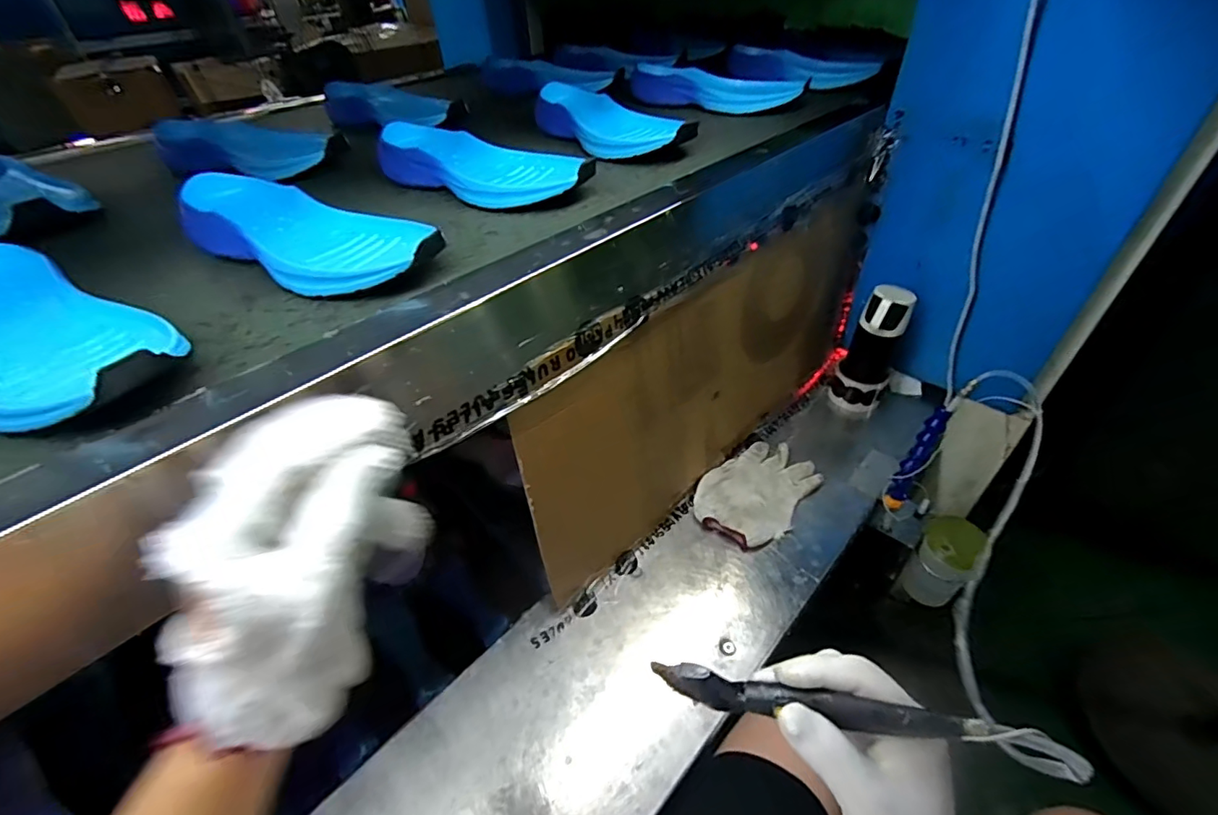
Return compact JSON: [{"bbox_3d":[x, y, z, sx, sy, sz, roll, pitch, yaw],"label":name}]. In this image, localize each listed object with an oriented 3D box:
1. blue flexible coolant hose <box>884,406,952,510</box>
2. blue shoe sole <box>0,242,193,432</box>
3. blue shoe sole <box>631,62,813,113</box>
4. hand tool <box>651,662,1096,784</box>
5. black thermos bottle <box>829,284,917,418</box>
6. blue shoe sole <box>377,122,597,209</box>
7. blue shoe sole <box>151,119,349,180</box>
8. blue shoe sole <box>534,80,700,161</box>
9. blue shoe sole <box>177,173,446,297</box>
[{"bbox_3d":[0.404,0.070,0.683,0.027,0.153,0.019,34,30,34],"label":"blue flexible coolant hose"},{"bbox_3d":[-0.365,-0.049,0.325,0.234,0.051,0.091,20,47,25],"label":"blue shoe sole"},{"bbox_3d":[0.151,-0.466,0.757,0.254,0.040,0.071,17,46,22],"label":"blue shoe sole"},{"bbox_3d":[0.117,0.153,0.260,0.189,0.011,0.015,0,41,22],"label":"hand tool"},{"bbox_3d":[0.413,-0.088,0.830,0.062,0.217,0.073,-19,44,-16],"label":"black thermos bottle"},{"bbox_3d":[-0.133,-0.245,0.531,0.246,0.047,0.088,15,45,20],"label":"blue shoe sole"},{"bbox_3d":[-0.431,-0.308,0.616,0.264,0.037,0.099,13,45,18],"label":"blue shoe sole"},{"bbox_3d":[0.000,-0.344,0.622,0.079,0.041,0.244,-26,46,-23],"label":"blue shoe sole"},{"bbox_3d":[-0.245,-0.137,0.412,0.231,0.053,0.079,18,46,23],"label":"blue shoe sole"}]

